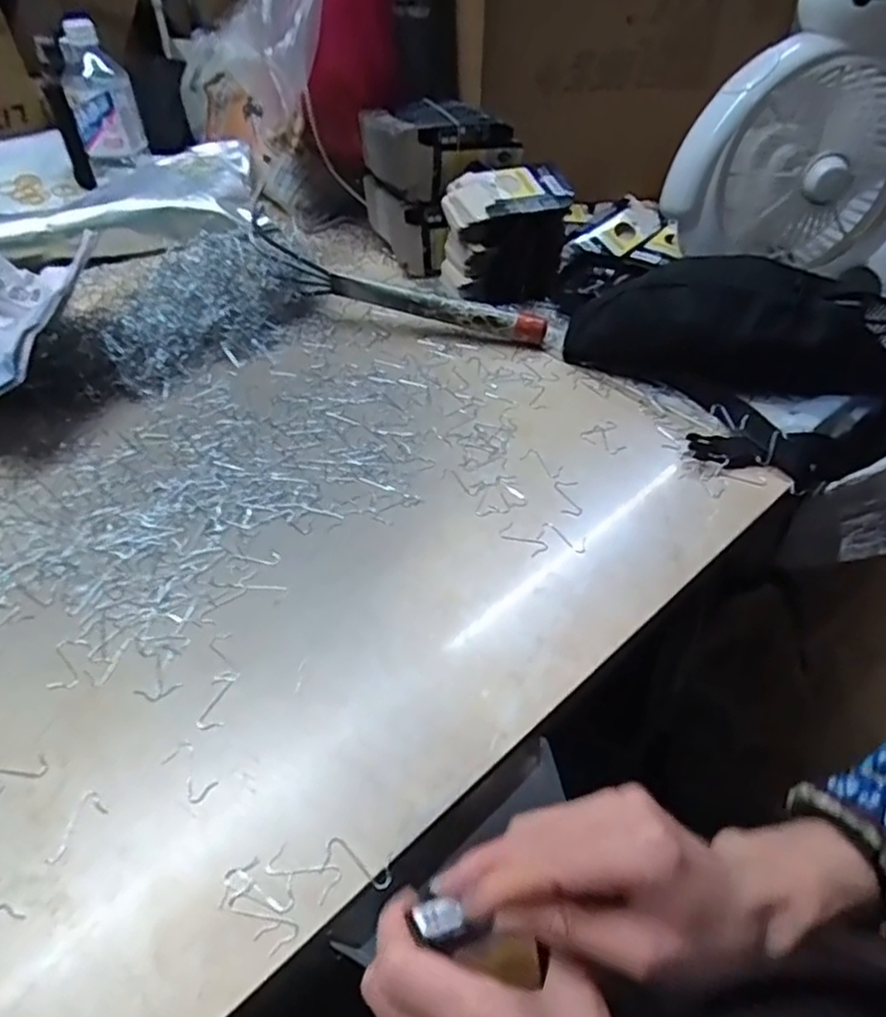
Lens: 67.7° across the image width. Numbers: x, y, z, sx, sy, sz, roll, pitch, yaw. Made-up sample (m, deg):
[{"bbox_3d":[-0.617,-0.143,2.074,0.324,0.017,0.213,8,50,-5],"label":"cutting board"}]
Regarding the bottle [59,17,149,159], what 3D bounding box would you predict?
[{"bbox_3d":[-0.417,-0.504,0.802,0.075,0.131,0.053,-19,49,-19],"label":"bottle"}]

